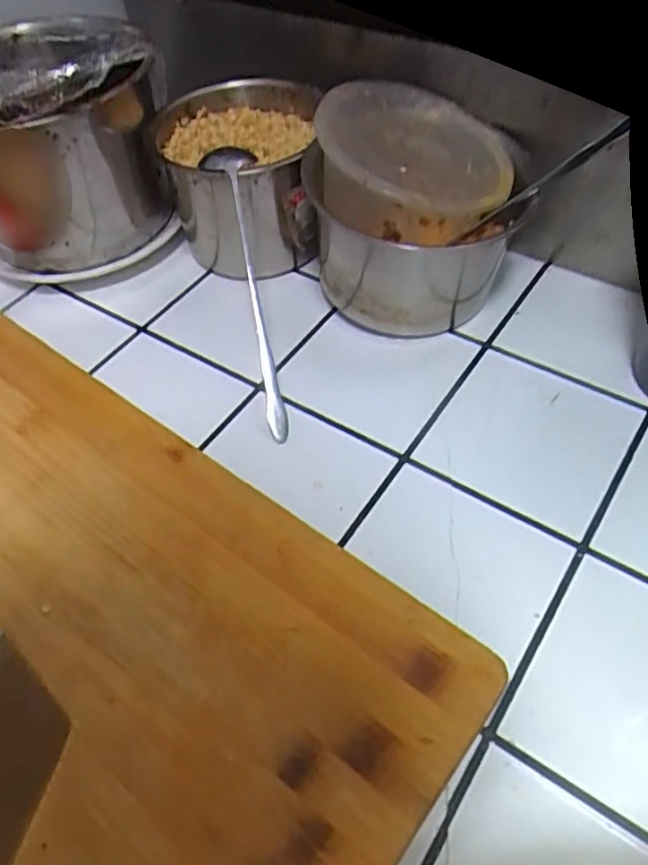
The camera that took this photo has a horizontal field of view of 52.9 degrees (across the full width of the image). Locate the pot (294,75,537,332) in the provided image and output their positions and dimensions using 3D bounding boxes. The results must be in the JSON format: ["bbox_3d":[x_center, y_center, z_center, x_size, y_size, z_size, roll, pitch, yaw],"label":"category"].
[{"bbox_3d":[0.053,-0.140,0.404,0.105,0.105,0.123,-28,55,-15],"label":"pot"}]

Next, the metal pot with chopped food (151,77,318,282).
[{"bbox_3d":[-0.055,-0.176,0.458,0.110,0.084,0.121,-15,53,-7],"label":"metal pot with chopped food"}]

